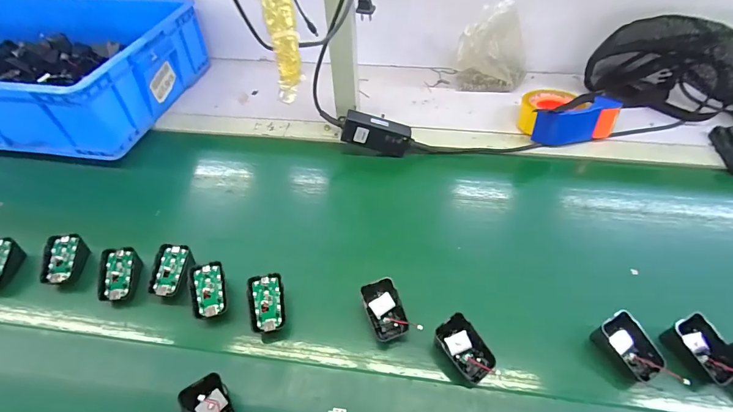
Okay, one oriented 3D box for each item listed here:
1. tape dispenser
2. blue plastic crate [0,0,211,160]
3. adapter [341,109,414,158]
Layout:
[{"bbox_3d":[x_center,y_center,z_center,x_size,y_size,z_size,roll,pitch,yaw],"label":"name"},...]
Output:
[{"bbox_3d":[0.352,-0.168,0.683,0.143,0.068,0.108,-4,49,-1],"label":"tape dispenser"},{"bbox_3d":[-0.741,-0.293,0.783,0.708,0.129,0.411,10,50,12],"label":"blue plastic crate"},{"bbox_3d":[0.019,-0.122,0.652,0.118,0.053,0.028,15,49,-8],"label":"adapter"}]

